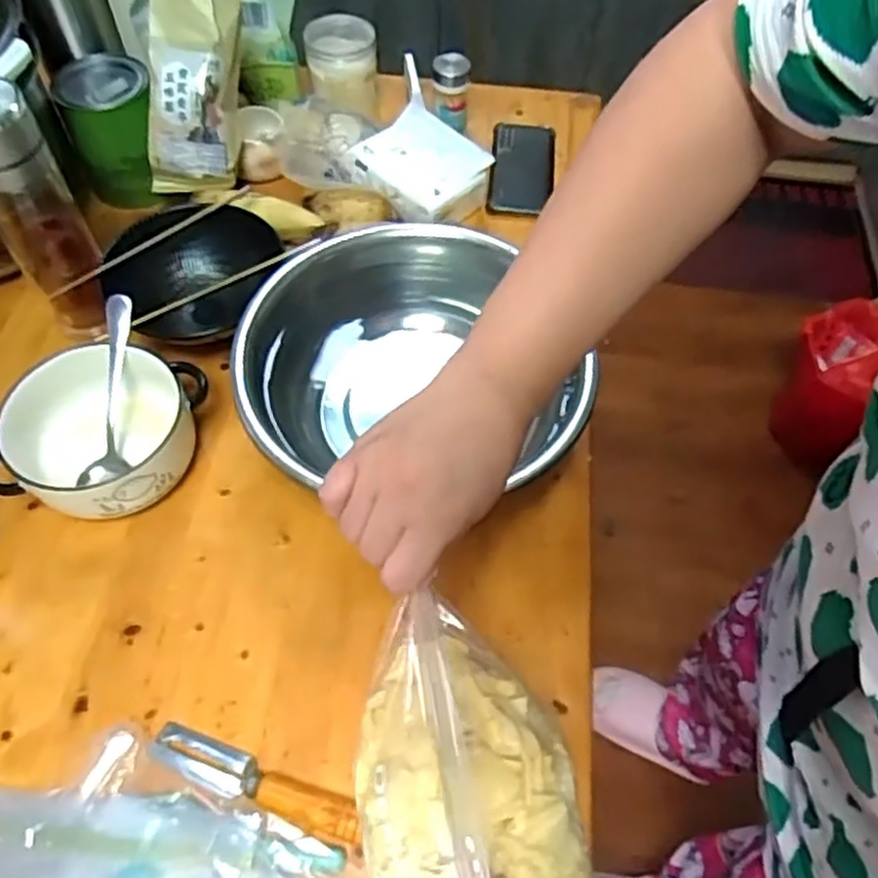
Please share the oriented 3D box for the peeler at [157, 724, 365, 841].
[{"bbox_3d":[-0.129,0.240,0.515,0.159,0.019,0.029,18,59,10],"label":"peeler"}]

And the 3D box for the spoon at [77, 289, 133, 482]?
[{"bbox_3d":[-0.285,-0.041,0.648,0.037,0.034,0.165,4,85,2],"label":"spoon"}]

